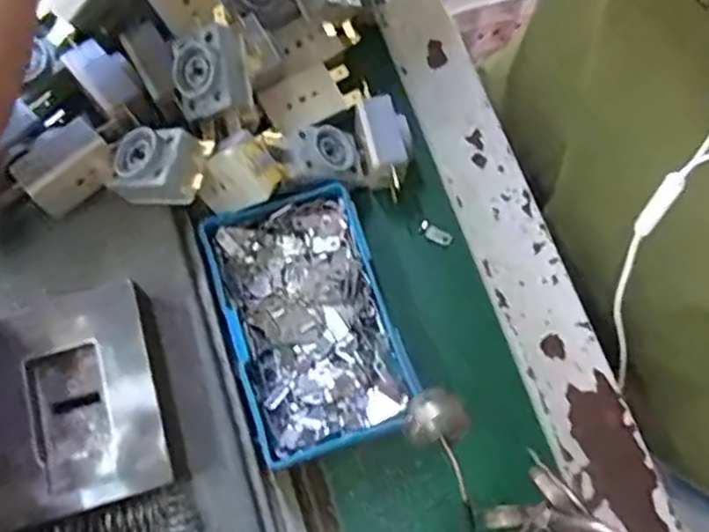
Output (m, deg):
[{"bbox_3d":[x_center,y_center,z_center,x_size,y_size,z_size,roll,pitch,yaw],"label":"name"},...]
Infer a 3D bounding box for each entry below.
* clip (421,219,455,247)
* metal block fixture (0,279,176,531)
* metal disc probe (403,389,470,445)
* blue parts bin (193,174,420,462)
[{"bbox_3d":[0.041,-0.015,0.346,0.018,0.007,0.007,25,73,8],"label":"clip"},{"bbox_3d":[-0.106,0.054,0.273,0.064,0.026,0.081,-14,72,-5],"label":"metal block fixture"},{"bbox_3d":[0.032,0.059,0.272,0.024,0.011,0.020,-7,72,-3],"label":"metal disc probe"},{"bbox_3d":[-0.020,0.025,0.317,0.070,0.027,0.114,-19,73,-7],"label":"blue parts bin"}]

